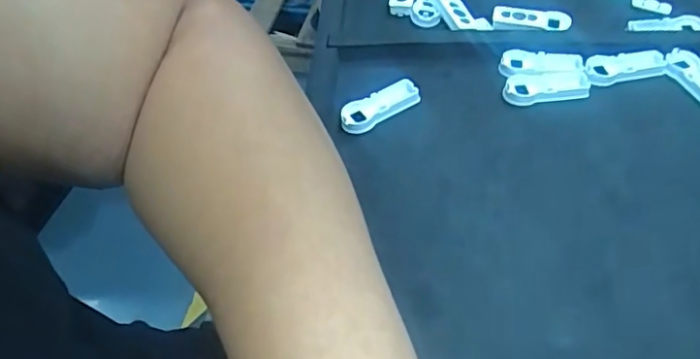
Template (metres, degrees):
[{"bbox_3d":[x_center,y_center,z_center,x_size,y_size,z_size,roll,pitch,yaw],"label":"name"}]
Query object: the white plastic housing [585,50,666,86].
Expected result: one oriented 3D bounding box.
[{"bbox_3d":[0.193,-0.079,0.410,0.056,0.006,0.023,-11,54,-5],"label":"white plastic housing"}]

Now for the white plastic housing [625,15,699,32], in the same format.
[{"bbox_3d":[0.233,-0.116,0.431,0.057,0.004,0.018,1,54,4],"label":"white plastic housing"}]

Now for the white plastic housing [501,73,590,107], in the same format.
[{"bbox_3d":[0.135,-0.063,0.401,0.058,0.006,0.023,-3,54,2],"label":"white plastic housing"}]

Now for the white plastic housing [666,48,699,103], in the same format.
[{"bbox_3d":[0.236,-0.068,0.397,0.023,0.004,0.054,-23,56,-13],"label":"white plastic housing"}]

